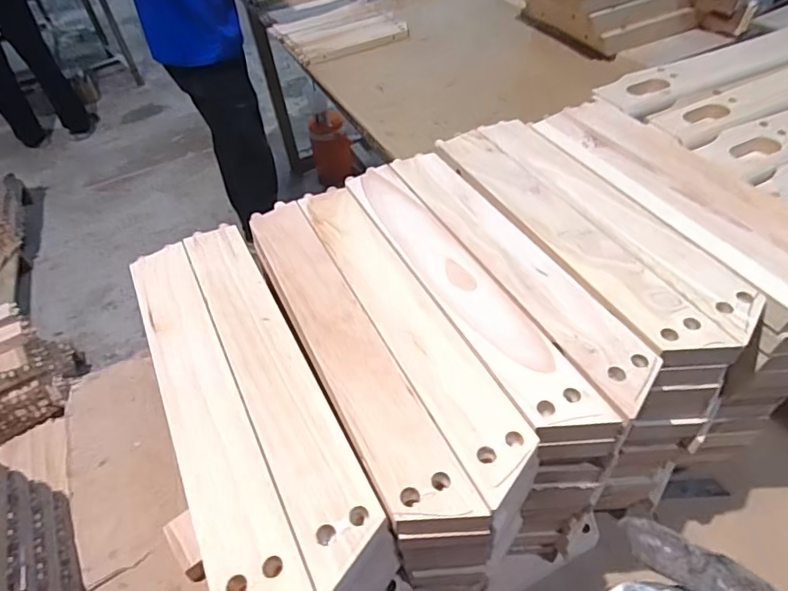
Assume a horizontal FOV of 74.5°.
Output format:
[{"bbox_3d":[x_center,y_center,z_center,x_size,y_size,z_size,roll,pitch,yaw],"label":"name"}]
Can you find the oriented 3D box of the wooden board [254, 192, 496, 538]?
[{"bbox_3d":[-0.036,0.027,0.344,0.046,0.014,0.287,-23,49,-14],"label":"wooden board"}]

